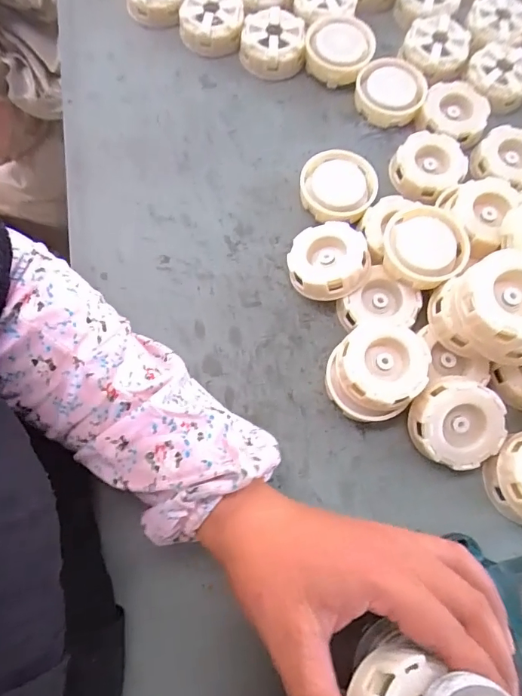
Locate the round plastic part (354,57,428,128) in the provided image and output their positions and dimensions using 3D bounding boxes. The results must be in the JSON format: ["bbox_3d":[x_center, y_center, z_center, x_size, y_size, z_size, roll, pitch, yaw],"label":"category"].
[{"bbox_3d":[0.120,-0.241,0.427,0.061,0.024,0.062,6,73,1],"label":"round plastic part"}]

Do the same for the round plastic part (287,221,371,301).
[{"bbox_3d":[0.051,-0.066,0.359,0.058,0.033,0.061,0,73,-1],"label":"round plastic part"}]

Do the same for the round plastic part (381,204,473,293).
[{"bbox_3d":[0.128,-0.079,0.356,0.062,0.021,0.066,0,73,-1],"label":"round plastic part"}]

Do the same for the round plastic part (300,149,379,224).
[{"bbox_3d":[0.068,-0.135,0.388,0.064,0.017,0.067,0,73,-1],"label":"round plastic part"}]

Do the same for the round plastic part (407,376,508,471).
[{"bbox_3d":[0.134,0.051,0.317,0.058,0.022,0.058,0,96,-2],"label":"round plastic part"}]

